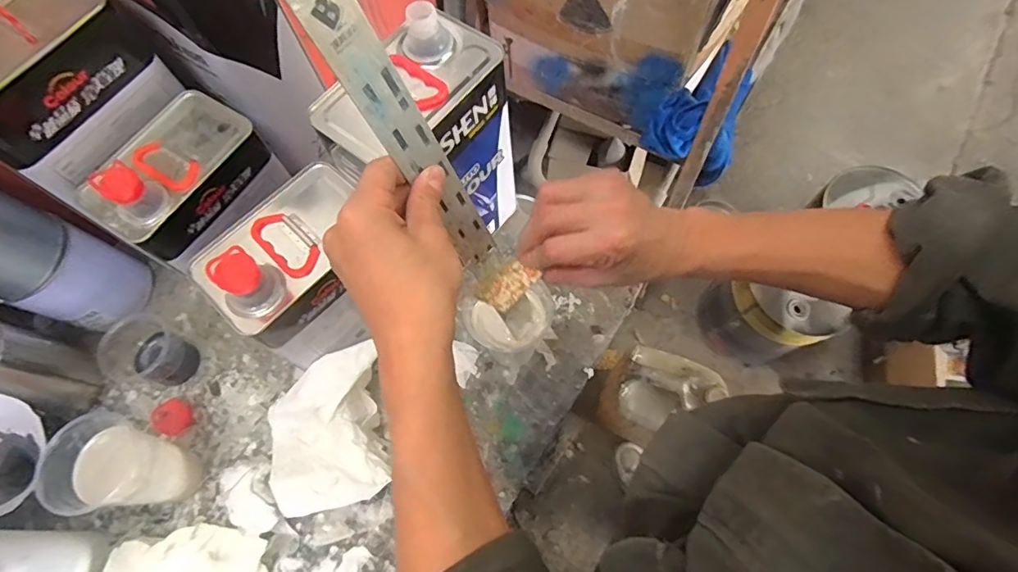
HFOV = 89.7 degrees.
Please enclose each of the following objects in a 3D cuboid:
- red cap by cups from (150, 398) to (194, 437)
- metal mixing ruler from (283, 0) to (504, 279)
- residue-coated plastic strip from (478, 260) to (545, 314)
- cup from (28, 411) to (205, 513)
[{"bbox_3d":[-0.394,0.154,0.600,0.043,0.013,0.036,39,74,16],"label":"red cap by cups"},{"bbox_3d":[-0.056,-0.084,0.324,0.007,0.245,0.032,21,68,34],"label":"metal mixing ruler"},{"bbox_3d":[-0.001,0.000,0.380,0.031,0.004,0.043,24,57,34],"label":"residue-coated plastic strip"},{"bbox_3d":[-0.384,0.184,0.523,0.073,0.143,0.088,6,68,4],"label":"cup"}]

